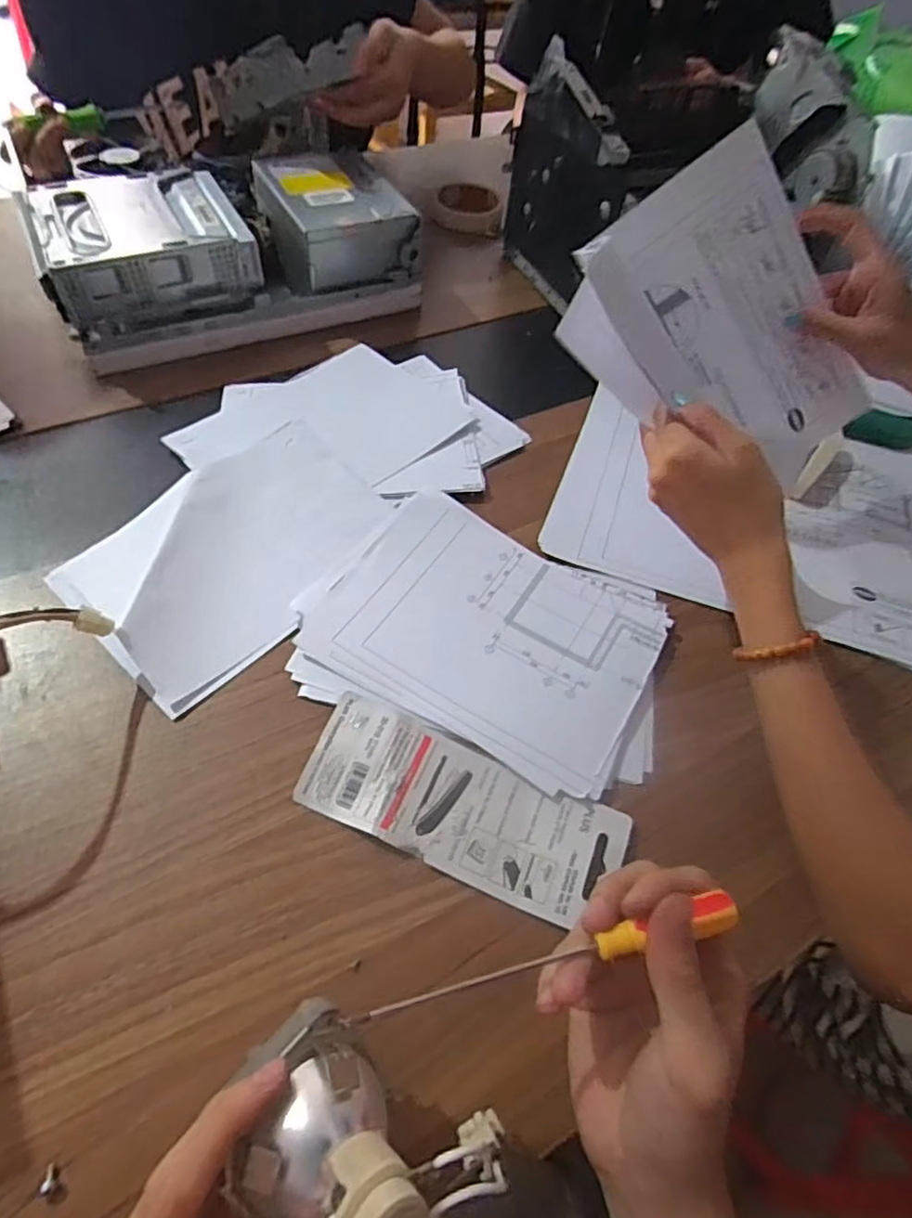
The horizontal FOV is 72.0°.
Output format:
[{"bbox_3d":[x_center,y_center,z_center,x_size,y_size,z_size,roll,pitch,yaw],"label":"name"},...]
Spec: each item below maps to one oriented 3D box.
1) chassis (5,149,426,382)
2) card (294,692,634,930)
[{"bbox_3d":[-0.210,-0.343,0.594,0.325,0.084,0.213,-20,59,-16],"label":"chassis"},{"bbox_3d":[0.003,0.111,0.350,0.178,0.010,0.068,20,57,11],"label":"card"}]

